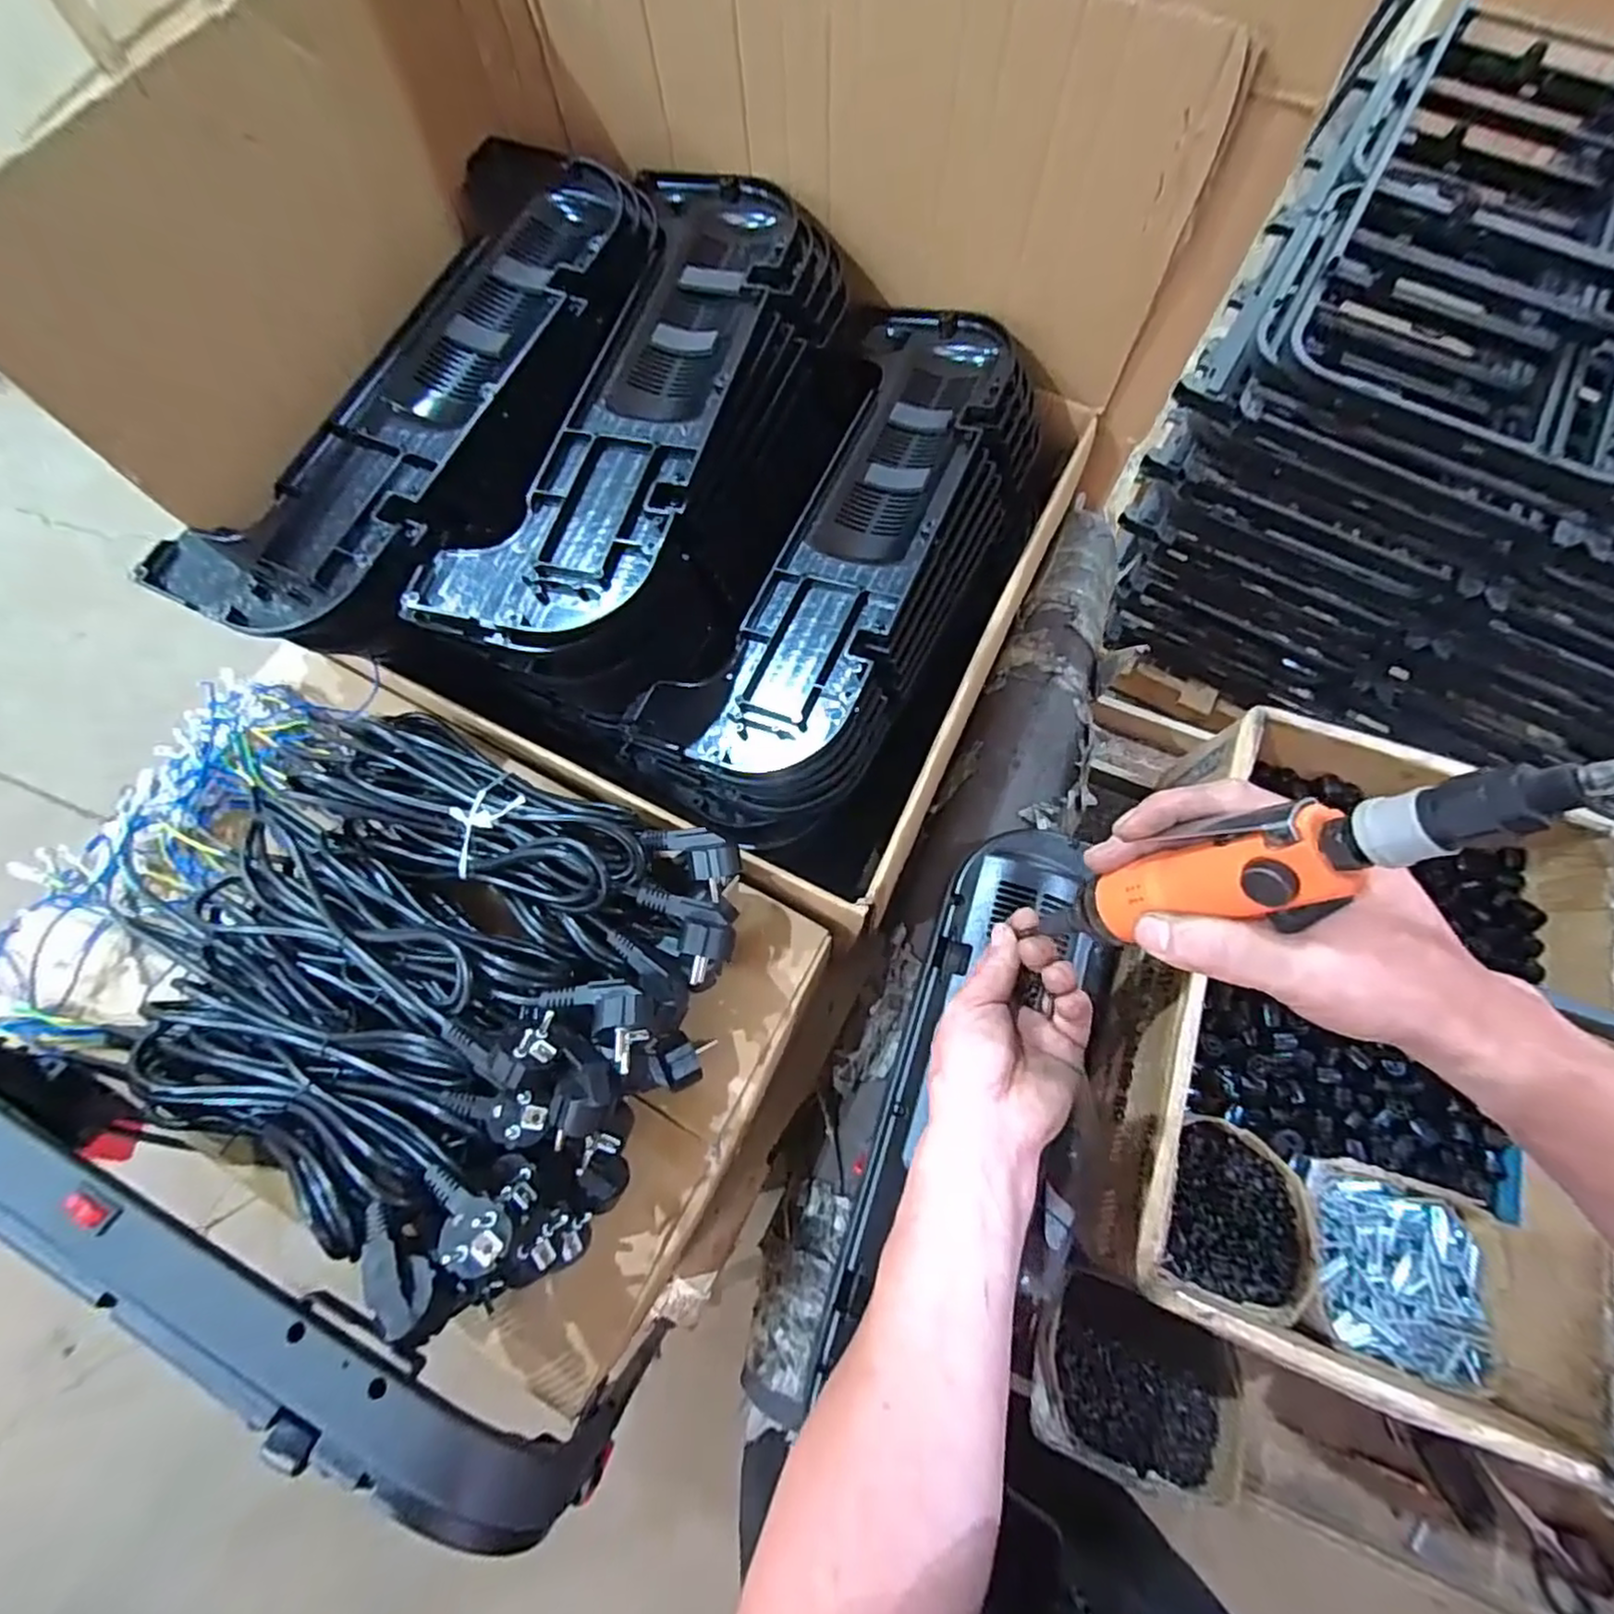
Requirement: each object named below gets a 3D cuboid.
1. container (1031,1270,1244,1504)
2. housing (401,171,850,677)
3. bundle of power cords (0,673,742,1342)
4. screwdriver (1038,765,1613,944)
[{"bbox_3d":[0.286,0.499,0.591,0.168,0.062,0.129,17,72,7],"label":"container"},{"bbox_3d":[-0.117,-0.324,0.549,0.191,0.052,0.486,19,72,7],"label":"housing"},{"bbox_3d":[-0.311,0.088,0.467,0.488,0.109,0.313,22,73,8],"label":"bundle of power cords"},{"bbox_3d":[0.189,0.026,0.293,0.031,0.230,0.045,5,70,-20],"label":"screwdriver"}]

